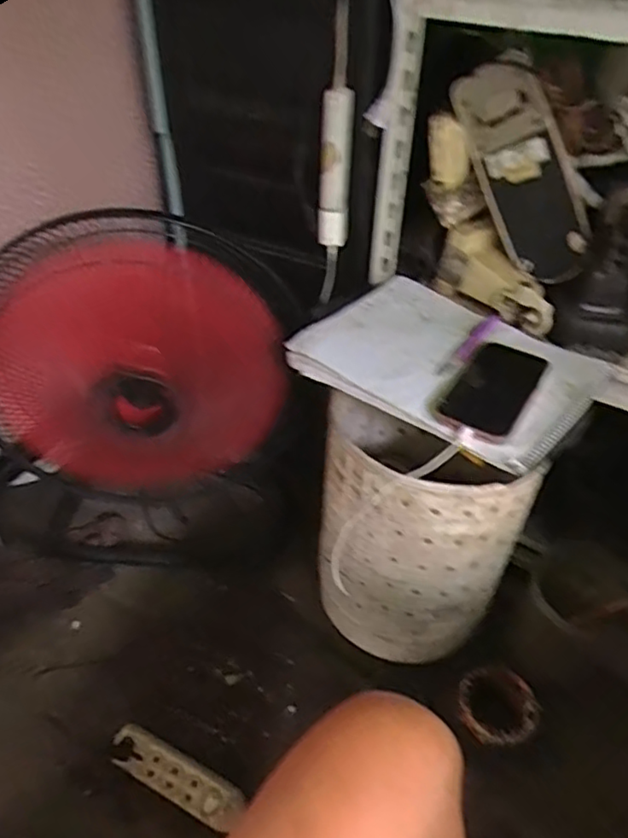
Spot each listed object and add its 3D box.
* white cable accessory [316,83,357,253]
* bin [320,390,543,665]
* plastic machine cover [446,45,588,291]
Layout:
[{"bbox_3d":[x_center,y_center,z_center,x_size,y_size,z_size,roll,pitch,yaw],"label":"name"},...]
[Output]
[{"bbox_3d":[0.026,-0.300,0.778,0.037,0.179,0.044,4,38,3],"label":"white cable accessory"},{"bbox_3d":[0.131,0.125,0.852,0.233,0.337,0.250,-1,38,-3],"label":"bin"},{"bbox_3d":[0.256,-0.295,0.778,0.102,0.265,0.047,-12,23,43],"label":"plastic machine cover"}]

